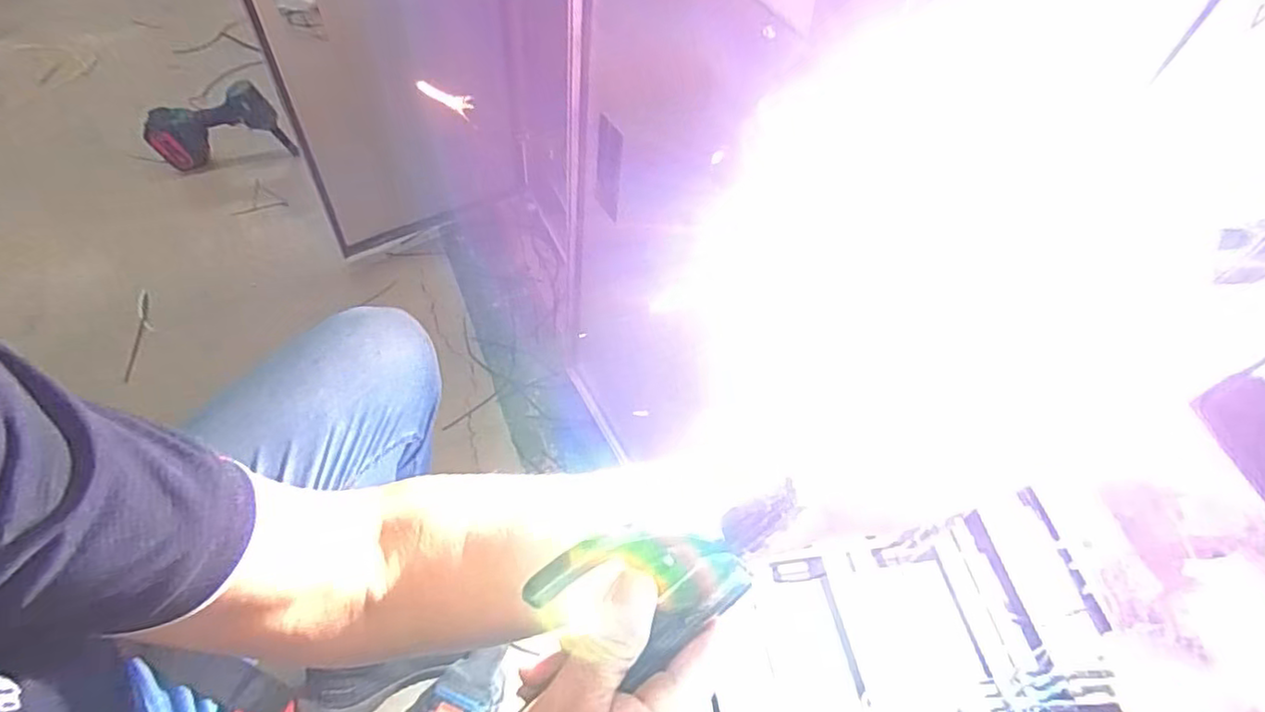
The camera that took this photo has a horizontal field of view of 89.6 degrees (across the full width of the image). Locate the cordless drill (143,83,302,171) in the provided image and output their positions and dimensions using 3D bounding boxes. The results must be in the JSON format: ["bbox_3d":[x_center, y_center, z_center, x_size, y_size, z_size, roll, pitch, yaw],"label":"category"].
[{"bbox_3d":[-0.937,-0.502,1.443,0.265,0.155,0.107,-13,57,-14],"label":"cordless drill"}]

